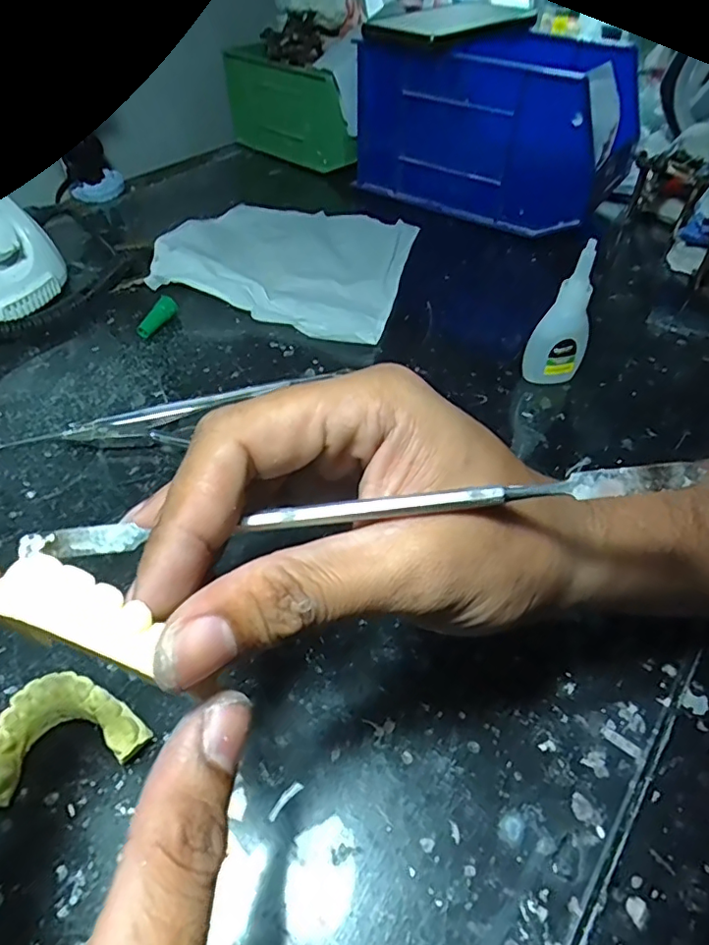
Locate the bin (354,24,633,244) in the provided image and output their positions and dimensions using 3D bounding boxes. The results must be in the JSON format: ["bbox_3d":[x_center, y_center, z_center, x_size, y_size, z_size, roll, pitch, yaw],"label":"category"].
[{"bbox_3d":[0.127,-0.305,0.493,0.211,0.119,0.135,28,53,21],"label":"bin"}]

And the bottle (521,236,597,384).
[{"bbox_3d":[0.121,-0.086,0.320,0.031,0.085,0.016,24,52,18],"label":"bottle"}]

